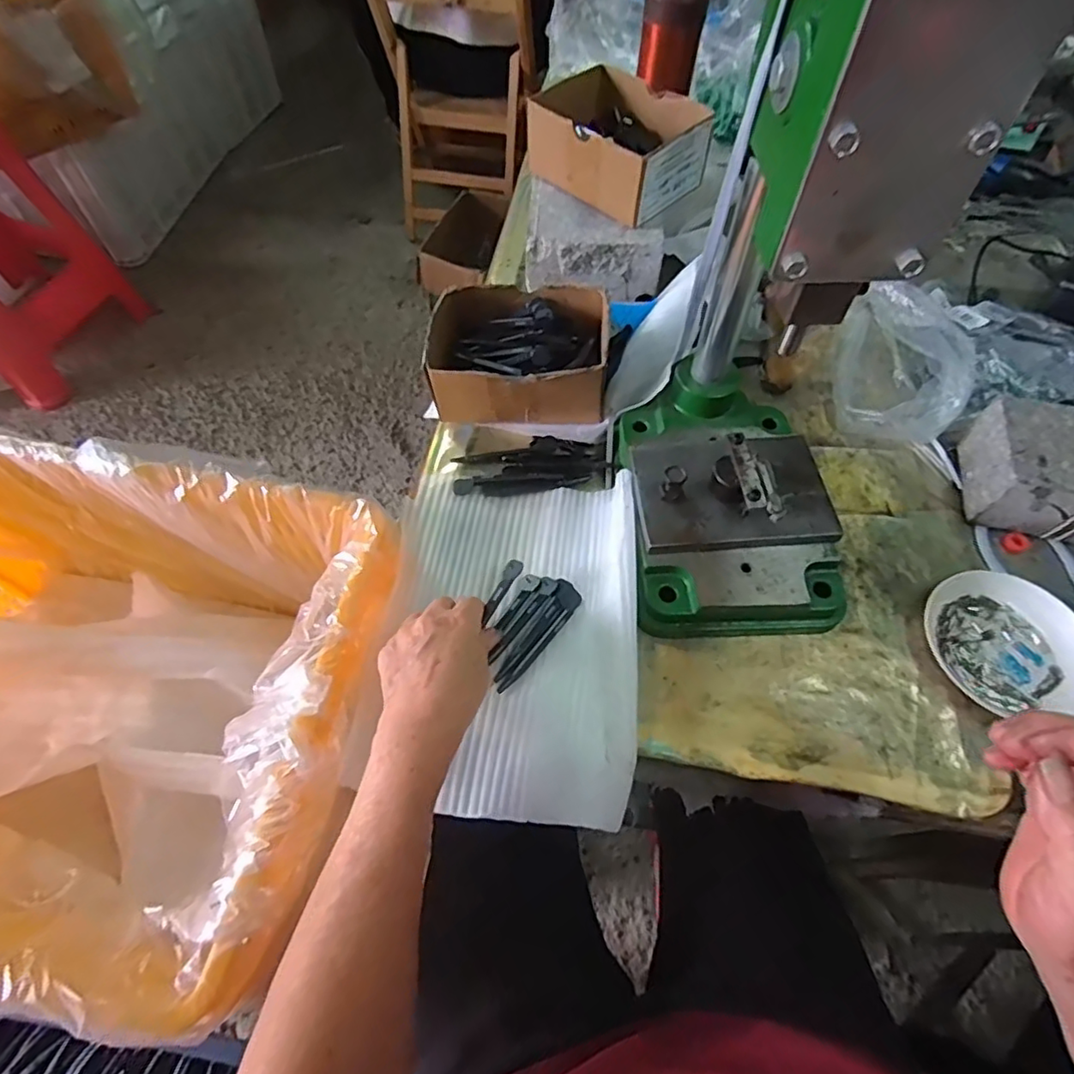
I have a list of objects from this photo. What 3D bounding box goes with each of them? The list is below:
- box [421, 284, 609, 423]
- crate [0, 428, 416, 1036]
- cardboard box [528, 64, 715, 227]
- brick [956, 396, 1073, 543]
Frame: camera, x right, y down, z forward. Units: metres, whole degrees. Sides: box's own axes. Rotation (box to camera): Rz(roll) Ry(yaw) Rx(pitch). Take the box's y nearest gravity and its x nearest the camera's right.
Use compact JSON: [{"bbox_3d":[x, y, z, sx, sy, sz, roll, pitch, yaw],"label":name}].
[{"bbox_3d":[-0.014,-0.171,0.576,0.160,0.076,0.132,7,59,4],"label":"box"},{"bbox_3d":[-0.376,0.138,0.503,0.514,0.238,0.374,5,59,3],"label":"crate"},{"bbox_3d":[0.088,-0.411,0.624,0.163,0.073,0.125,37,65,20],"label":"cardboard box"},{"bbox_3d":[0.453,-0.051,0.500,0.149,0.064,0.106,13,59,8],"label":"brick"}]

